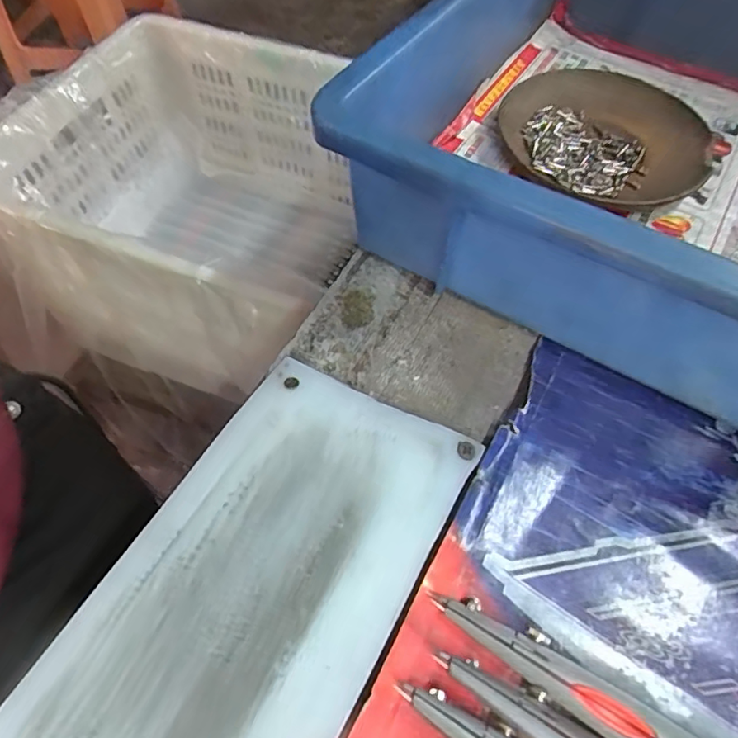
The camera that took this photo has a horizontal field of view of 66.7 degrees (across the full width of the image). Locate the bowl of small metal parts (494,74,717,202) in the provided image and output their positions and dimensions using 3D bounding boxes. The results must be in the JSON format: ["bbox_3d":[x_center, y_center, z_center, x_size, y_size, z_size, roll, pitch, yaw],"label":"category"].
[{"bbox_3d":[0.138,-0.141,0.326,0.114,0.015,0.112,1,58,-2],"label":"bowl of small metal parts"}]

